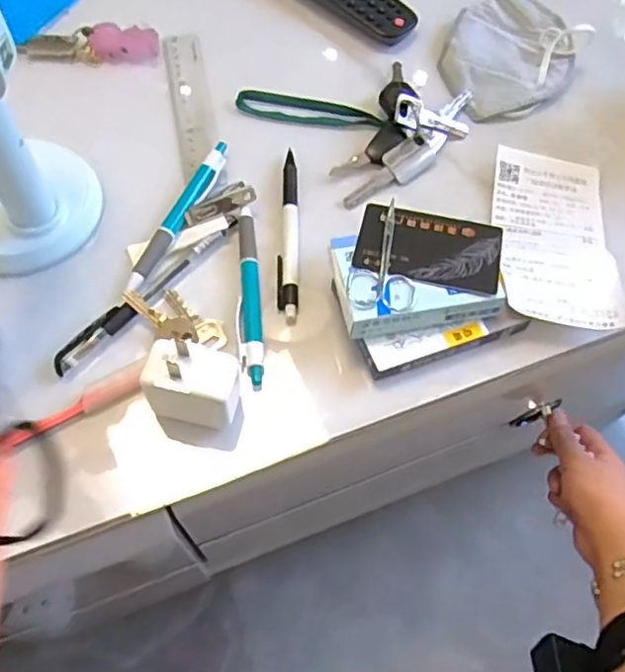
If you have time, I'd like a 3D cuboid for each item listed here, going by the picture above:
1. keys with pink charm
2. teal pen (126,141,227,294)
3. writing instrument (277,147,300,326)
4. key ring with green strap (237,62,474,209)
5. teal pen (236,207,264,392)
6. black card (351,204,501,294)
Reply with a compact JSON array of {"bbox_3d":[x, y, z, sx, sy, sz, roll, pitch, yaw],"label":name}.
[{"bbox_3d":[-0.170,-0.226,0.475,0.101,0.018,0.026,3,63,-2],"label":"keys with pink charm"},{"bbox_3d":[-0.086,-0.080,0.408,0.015,0.012,0.125,22,67,8],"label":"teal pen"},{"bbox_3d":[-0.015,-0.068,0.408,0.013,0.007,0.131,2,63,-2],"label":"writing instrument"},{"bbox_3d":[0.039,-0.173,0.458,0.136,0.026,0.133,-38,71,-20],"label":"key ring with green strap"},{"bbox_3d":[-0.038,-0.026,0.384,0.015,0.008,0.125,-1,63,-4],"label":"teal pen"},{"bbox_3d":[0.070,-0.053,0.369,0.084,0.004,0.052,12,59,5],"label":"black card"}]

